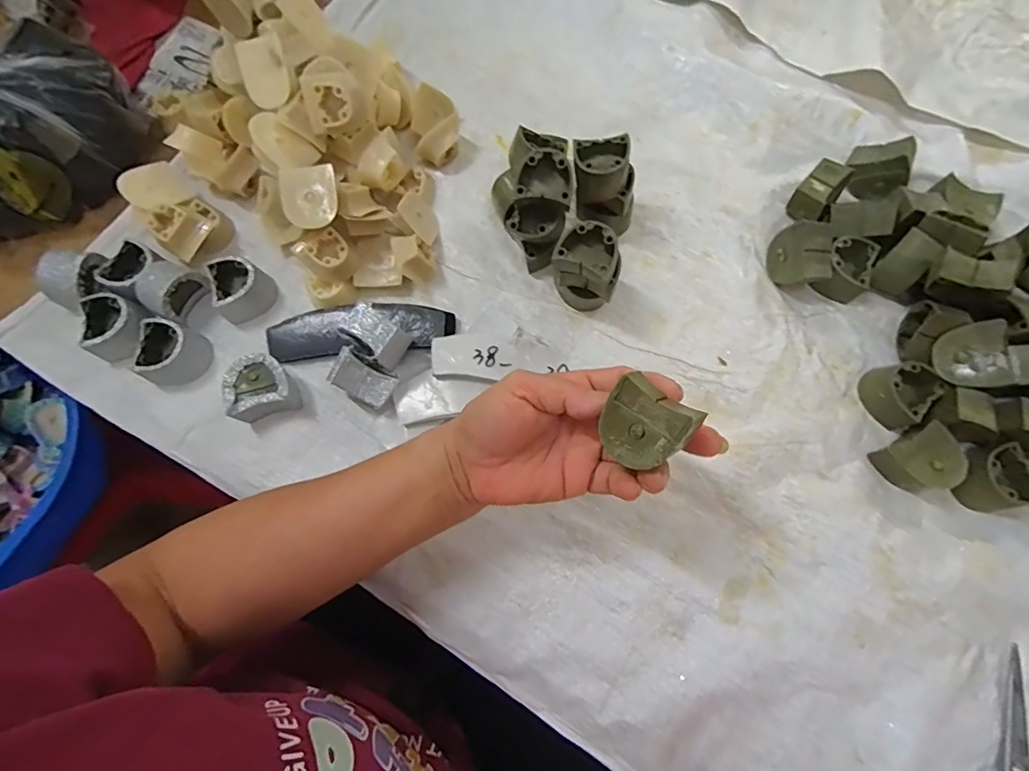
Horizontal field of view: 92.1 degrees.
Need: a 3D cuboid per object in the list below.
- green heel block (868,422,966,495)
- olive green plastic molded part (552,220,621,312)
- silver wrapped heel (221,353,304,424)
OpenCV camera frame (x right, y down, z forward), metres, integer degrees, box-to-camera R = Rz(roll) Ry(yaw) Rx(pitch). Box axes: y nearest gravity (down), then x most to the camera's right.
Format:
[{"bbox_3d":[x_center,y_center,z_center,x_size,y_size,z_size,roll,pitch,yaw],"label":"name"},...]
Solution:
[{"bbox_3d":[0.310,0.060,0.378,0.049,0.028,0.043,-24,75,-8],"label":"green heel block"},{"bbox_3d":[0.060,-0.093,0.403,0.051,0.077,0.037,22,75,9],"label":"olive green plastic molded part"},{"bbox_3d":[-0.202,0.003,0.408,0.056,0.040,0.047,-14,73,-2],"label":"silver wrapped heel"}]

